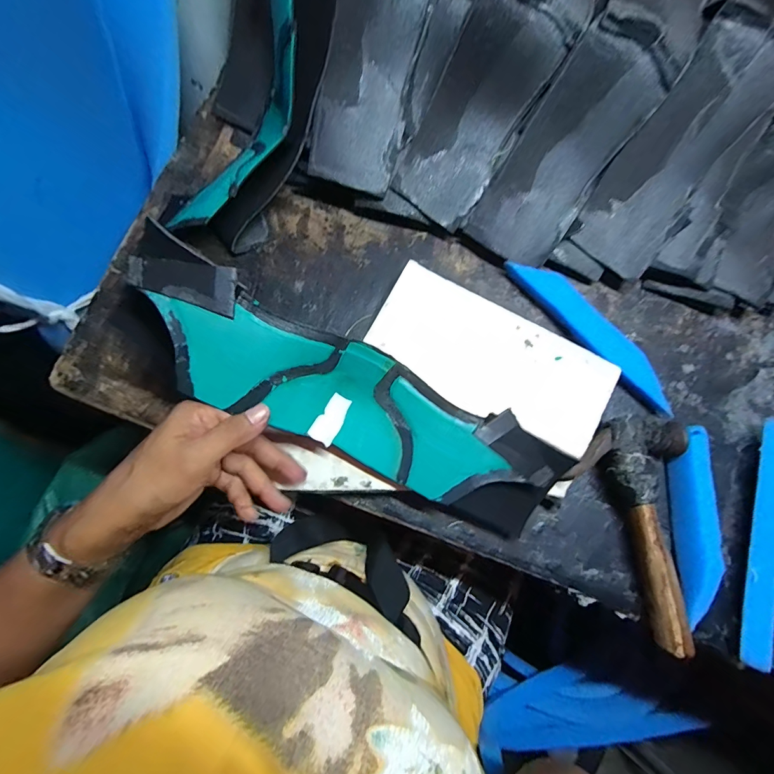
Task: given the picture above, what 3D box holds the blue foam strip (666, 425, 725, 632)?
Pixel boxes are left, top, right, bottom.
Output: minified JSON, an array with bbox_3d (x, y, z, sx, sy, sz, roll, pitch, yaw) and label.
[{"bbox_3d":[0.263,0.115,0.332,0.023,0.029,0.156,6,79,1],"label":"blue foam strip"}]

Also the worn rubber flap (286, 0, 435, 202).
[{"bbox_3d":[-0.019,-0.283,0.357,0.093,0.032,0.204,23,111,5],"label":"worn rubber flap"}]

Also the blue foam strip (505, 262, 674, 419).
[{"bbox_3d":[0.197,-0.053,0.372,0.035,0.018,0.195,-41,81,-7],"label":"blue foam strip"}]

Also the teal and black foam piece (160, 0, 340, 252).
[{"bbox_3d":[-0.120,-0.268,0.358,0.098,0.080,0.293,33,107,6],"label":"teal and black foam piece"}]

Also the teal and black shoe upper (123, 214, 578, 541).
[{"bbox_3d":[-0.025,0.014,0.307,0.345,0.085,0.085,28,80,-14],"label":"teal and black shoe upper"}]

